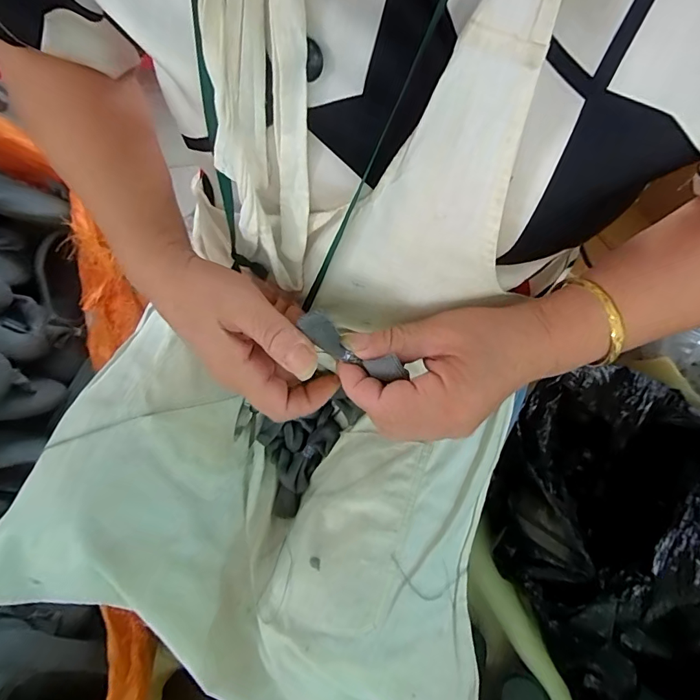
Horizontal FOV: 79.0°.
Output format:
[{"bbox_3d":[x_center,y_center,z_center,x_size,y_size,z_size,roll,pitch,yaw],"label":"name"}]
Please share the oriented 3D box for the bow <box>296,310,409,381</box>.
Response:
[{"bbox_3d":[0.002,-0.001,0.251,0.068,0.020,0.015,28,69,3],"label":"bow"}]

